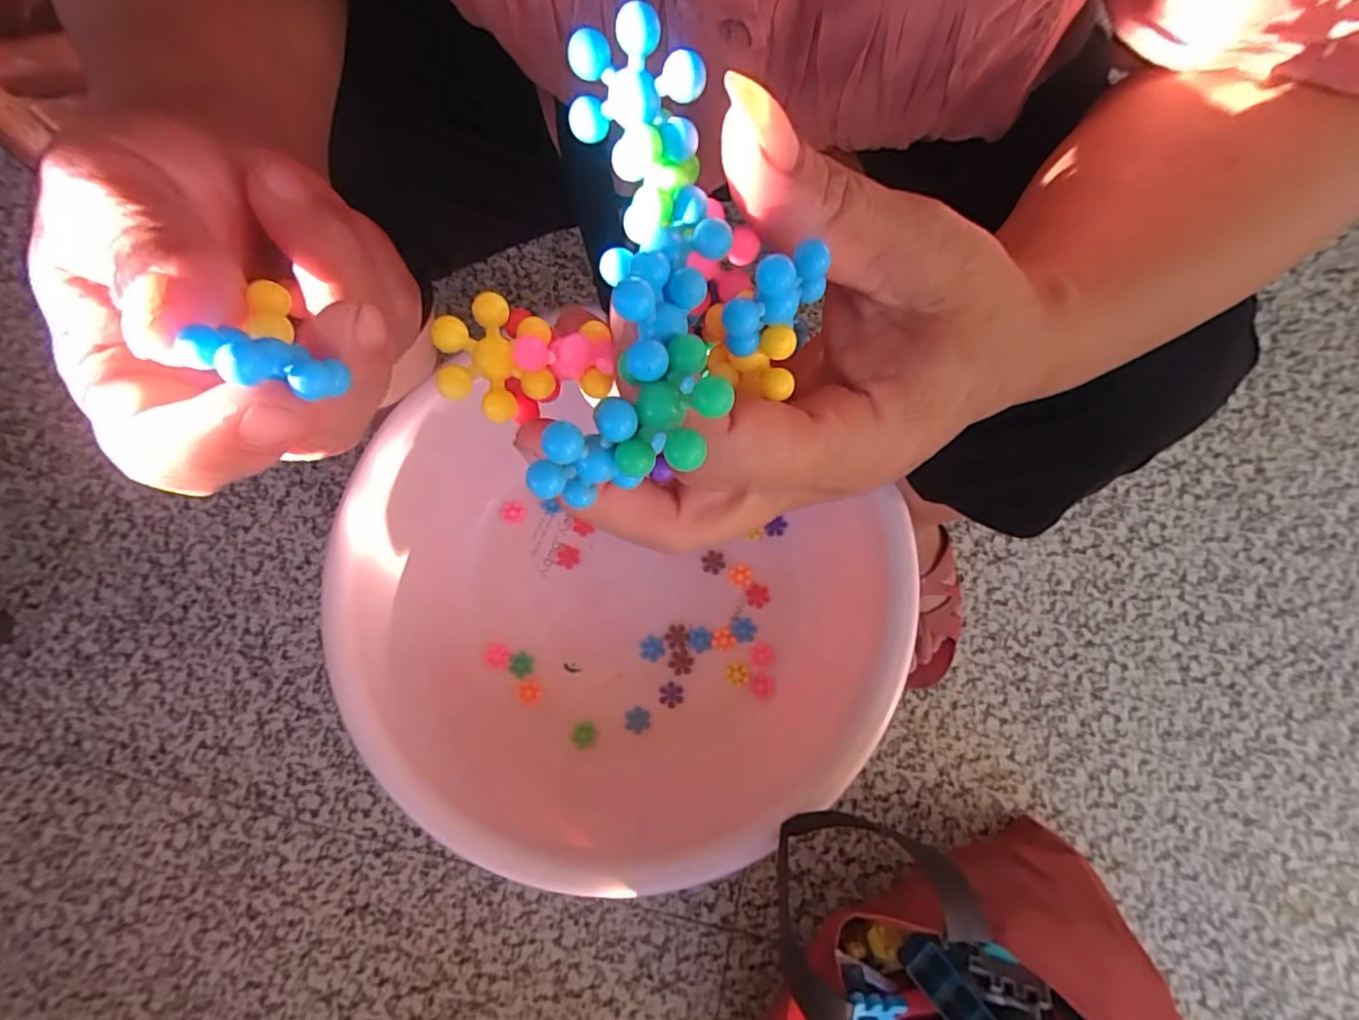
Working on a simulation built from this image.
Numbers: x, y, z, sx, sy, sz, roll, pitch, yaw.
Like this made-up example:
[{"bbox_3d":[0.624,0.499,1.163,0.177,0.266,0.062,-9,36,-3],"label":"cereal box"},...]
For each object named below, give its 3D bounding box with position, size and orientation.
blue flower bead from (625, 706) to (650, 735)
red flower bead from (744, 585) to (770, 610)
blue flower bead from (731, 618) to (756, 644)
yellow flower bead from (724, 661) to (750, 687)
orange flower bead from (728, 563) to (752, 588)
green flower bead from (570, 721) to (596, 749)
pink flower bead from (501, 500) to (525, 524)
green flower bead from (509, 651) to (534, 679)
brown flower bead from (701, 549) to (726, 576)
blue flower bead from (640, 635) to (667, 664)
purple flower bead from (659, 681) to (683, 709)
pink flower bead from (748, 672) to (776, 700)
[{"bbox_3d":[-0.044,0.219,0.634,0.027,0.004,0.024,-32,77,-8],"label":"blue flower bead"},{"bbox_3d":[0.085,0.094,0.661,0.025,0.004,0.025,8,75,2],"label":"red flower bead"},{"bbox_3d":[0.069,0.129,0.655,0.026,0.004,0.026,0,75,0],"label":"blue flower bead"},{"bbox_3d":[0.061,0.174,0.643,0.024,0.004,0.025,0,75,0],"label":"yellow flower bead"},{"bbox_3d":[0.067,0.072,0.668,0.023,0.006,0.024,-29,77,-8],"label":"orange flower bead"},{"bbox_3d":[-0.099,0.231,0.624,0.025,0.005,0.024,-15,76,-4],"label":"green flower bead"},{"bbox_3d":[-0.186,0.003,0.680,0.024,0.011,0.025,0,75,0],"label":"pink flower bead"},{"bbox_3d":[-0.166,0.162,0.636,0.023,0.005,0.026,5,75,1],"label":"green flower bead"},{"bbox_3d":[0.038,0.058,0.673,0.026,0.006,0.024,0,75,0],"label":"brown flower bead"},{"bbox_3d":[-0.029,0.149,0.655,0.027,0.004,0.026,0,75,0],"label":"blue flower bead"},{"bbox_3d":[-0.009,0.194,0.640,0.026,0.004,0.024,0,75,0],"label":"purple flower bead"},{"bbox_3d":[0.086,0.184,0.638,0.027,0.004,0.026,8,75,2],"label":"pink flower bead"}]

